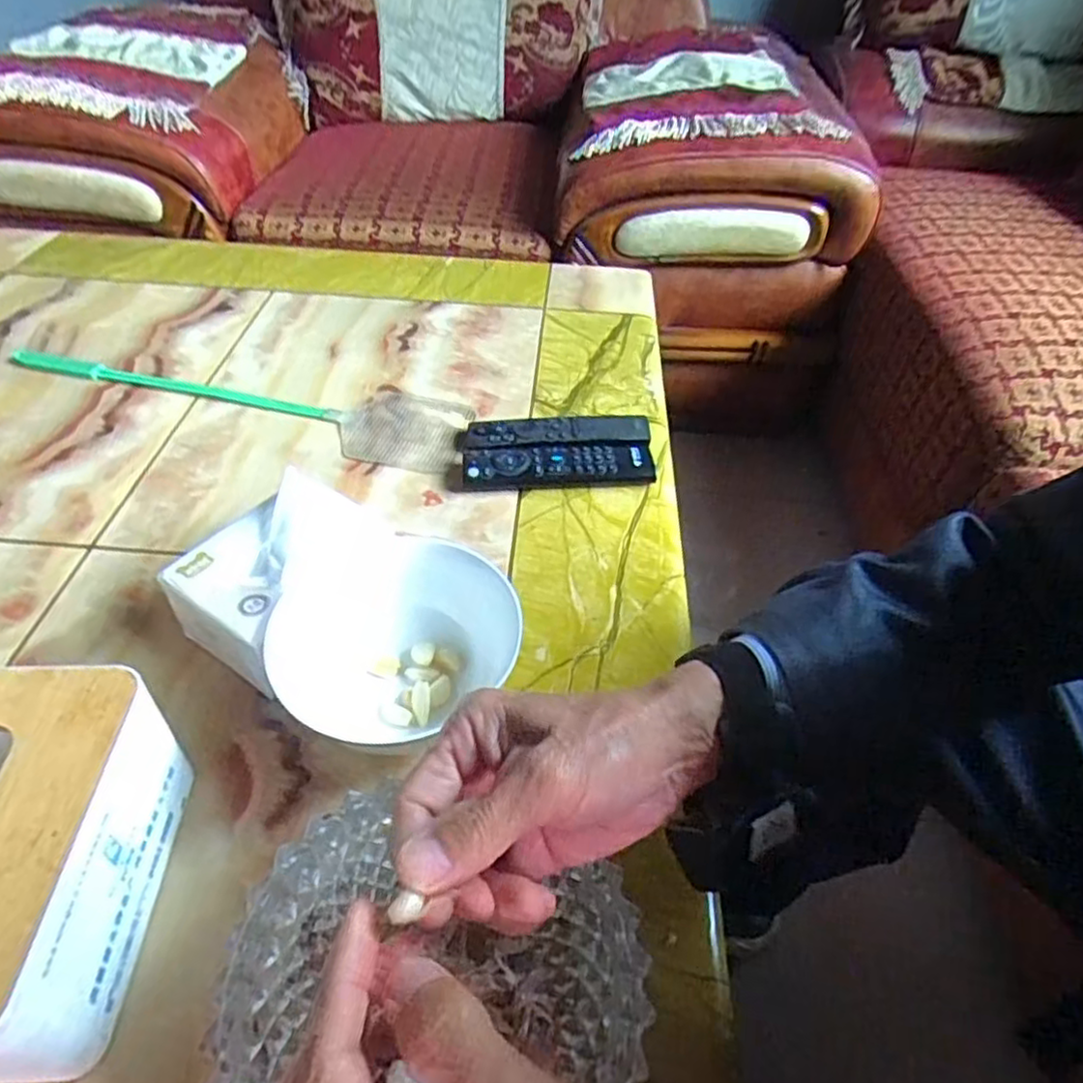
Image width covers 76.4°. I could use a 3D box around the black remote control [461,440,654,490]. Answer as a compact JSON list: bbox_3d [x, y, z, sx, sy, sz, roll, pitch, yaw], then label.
[{"bbox_3d":[0.013,-0.066,0.586,0.160,0.021,0.044,-2,46,-4],"label":"black remote control"}]

